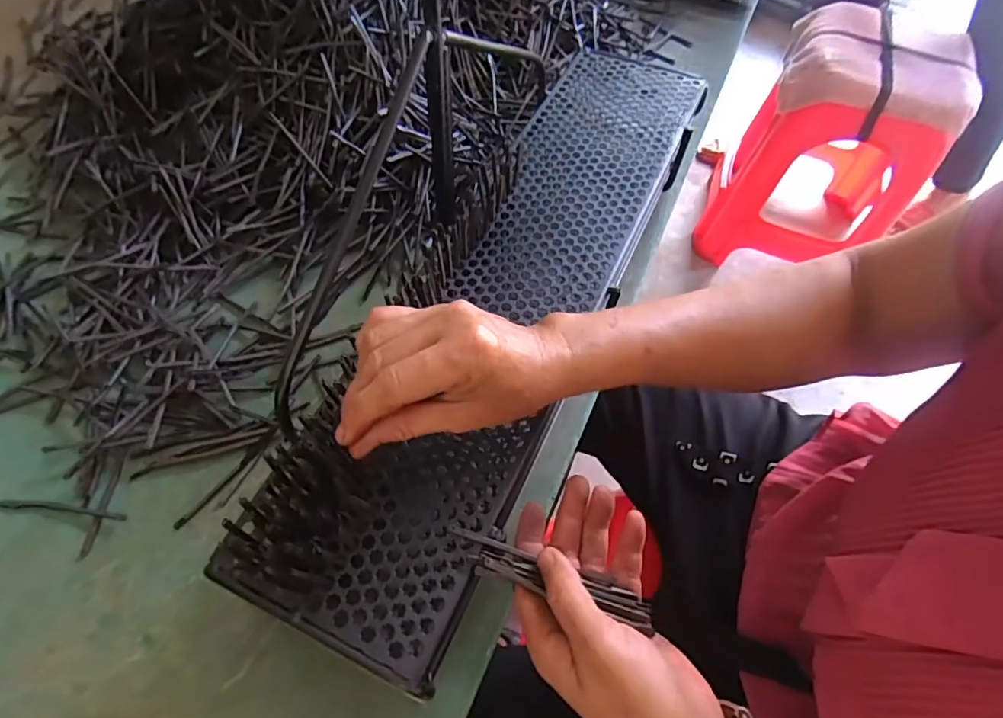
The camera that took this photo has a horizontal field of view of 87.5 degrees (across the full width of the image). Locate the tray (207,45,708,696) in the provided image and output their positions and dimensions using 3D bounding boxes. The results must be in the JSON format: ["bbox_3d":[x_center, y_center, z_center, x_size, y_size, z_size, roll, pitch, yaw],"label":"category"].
[{"bbox_3d":[0.027,-0.088,0.411,0.147,0.035,0.599,21,60,9],"label":"tray"}]

